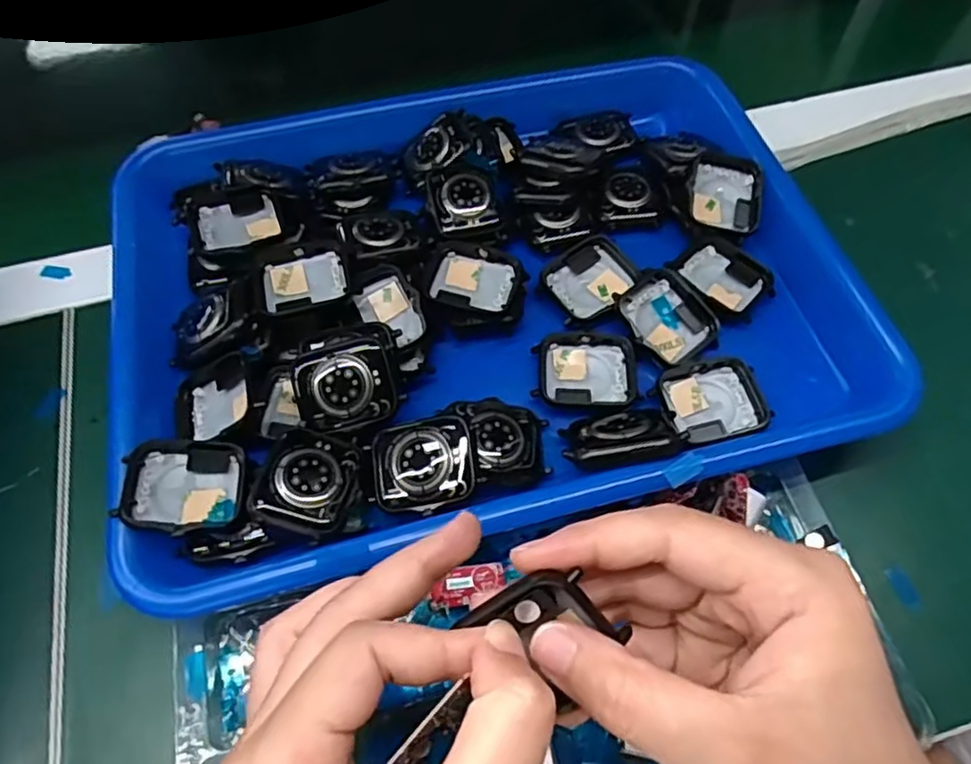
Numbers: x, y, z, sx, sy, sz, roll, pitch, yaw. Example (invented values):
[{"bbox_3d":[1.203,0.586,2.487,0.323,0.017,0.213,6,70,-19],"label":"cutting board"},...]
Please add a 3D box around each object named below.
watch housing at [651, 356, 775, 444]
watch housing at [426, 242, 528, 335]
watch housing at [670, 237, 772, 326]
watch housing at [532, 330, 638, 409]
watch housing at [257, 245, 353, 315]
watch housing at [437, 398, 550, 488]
[{"bbox_3d":[0.097,0.008,0.288,0.045,0.008,0.034,-12,60,-6],"label":"watch housing"},{"bbox_3d":[-0.003,-0.045,0.312,0.044,0.013,0.040,5,60,5],"label":"watch housing"},{"bbox_3d":[0.115,-0.051,0.321,0.039,0.009,0.043,-37,68,-21],"label":"watch housing"},{"bbox_3d":[0.044,-0.005,0.298,0.044,0.009,0.035,-1,59,1],"label":"watch housing"},{"bbox_3d":[-0.082,-0.045,0.303,0.039,0.014,0.032,-14,60,-7],"label":"watch housing"},{"bbox_3d":[0.005,0.025,0.273,0.040,0.013,0.042,5,46,-12],"label":"watch housing"}]

